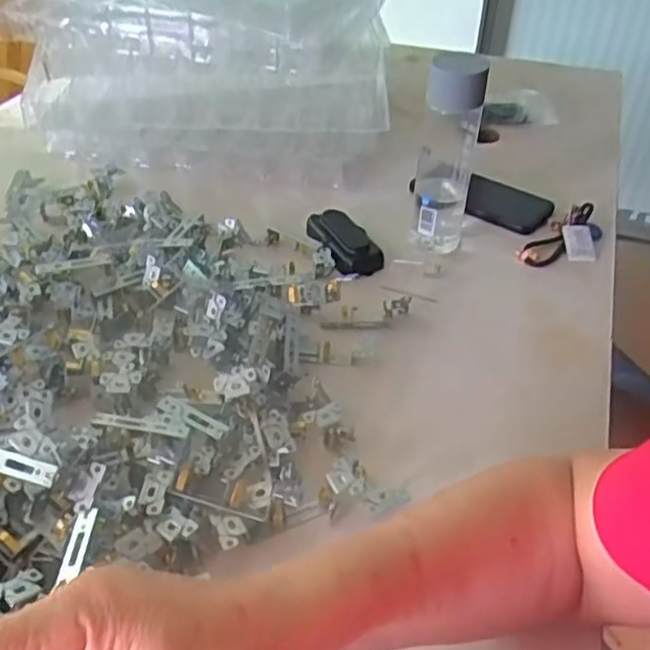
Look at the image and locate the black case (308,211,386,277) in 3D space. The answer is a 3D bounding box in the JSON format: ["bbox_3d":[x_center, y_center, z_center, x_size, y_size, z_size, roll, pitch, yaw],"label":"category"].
[{"bbox_3d":[0.019,-0.094,0.731,0.055,0.029,0.111,-17,43,-20],"label":"black case"}]

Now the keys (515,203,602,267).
[{"bbox_3d":[0.274,-0.098,0.746,0.066,0.014,0.132,32,49,32],"label":"keys"}]

